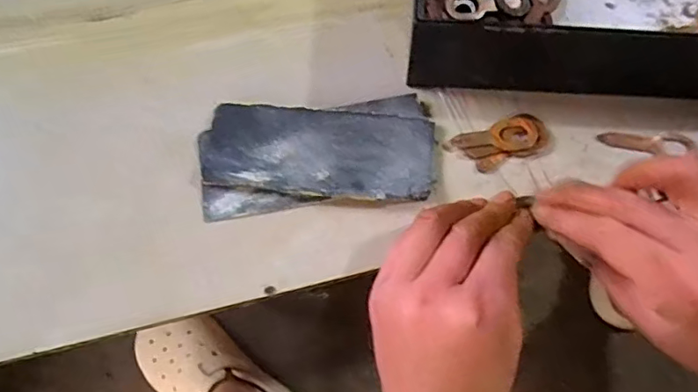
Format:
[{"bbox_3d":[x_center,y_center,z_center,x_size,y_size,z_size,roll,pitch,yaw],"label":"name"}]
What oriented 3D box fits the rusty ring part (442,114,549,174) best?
[{"bbox_3d":[0.091,-0.032,0.338,0.060,0.006,0.027,-18,70,-5],"label":"rusty ring part"}]

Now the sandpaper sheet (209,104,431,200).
[{"bbox_3d":[-0.017,-0.026,0.338,0.133,0.005,0.056,6,70,4],"label":"sandpaper sheet"}]

